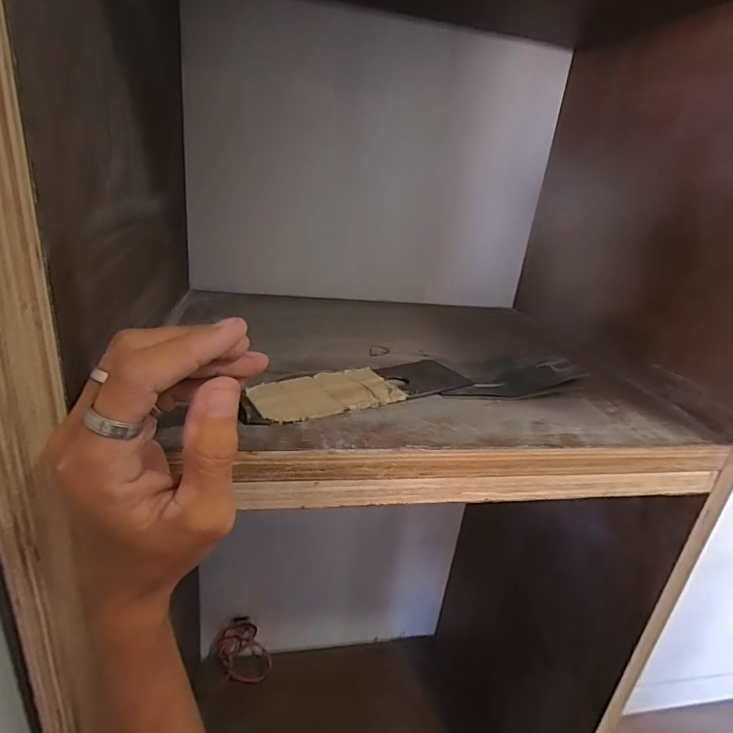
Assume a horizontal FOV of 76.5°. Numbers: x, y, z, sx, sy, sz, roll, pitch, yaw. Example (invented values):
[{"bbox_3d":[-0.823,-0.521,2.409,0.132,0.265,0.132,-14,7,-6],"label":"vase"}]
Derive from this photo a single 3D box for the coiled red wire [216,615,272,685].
[{"bbox_3d":[-0.185,0.433,0.707,0.078,0.062,0.065,24,29,36],"label":"coiled red wire"}]

